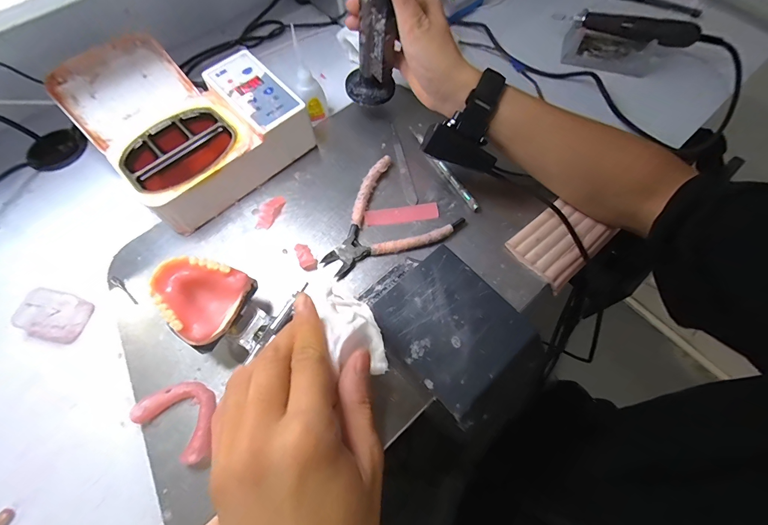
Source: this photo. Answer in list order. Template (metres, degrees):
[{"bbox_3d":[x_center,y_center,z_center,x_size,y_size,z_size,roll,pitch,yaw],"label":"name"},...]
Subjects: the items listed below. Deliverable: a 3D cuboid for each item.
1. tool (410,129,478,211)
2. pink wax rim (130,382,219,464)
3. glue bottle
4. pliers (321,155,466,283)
[{"bbox_3d":[0.067,-0.112,0.388,0.008,0.010,0.135,-28,67,-11],"label":"tool"},{"bbox_3d":[-0.167,0.127,0.282,0.071,0.016,0.048,29,69,14],"label":"pink wax rim"},{"bbox_3d":[-0.086,-0.203,0.385,0.031,0.097,0.035,-13,65,-5],"label":"glue bottle"},{"bbox_3d":[-0.006,-0.040,0.354,0.137,0.014,0.115,-40,70,-16],"label":"pliers"}]

